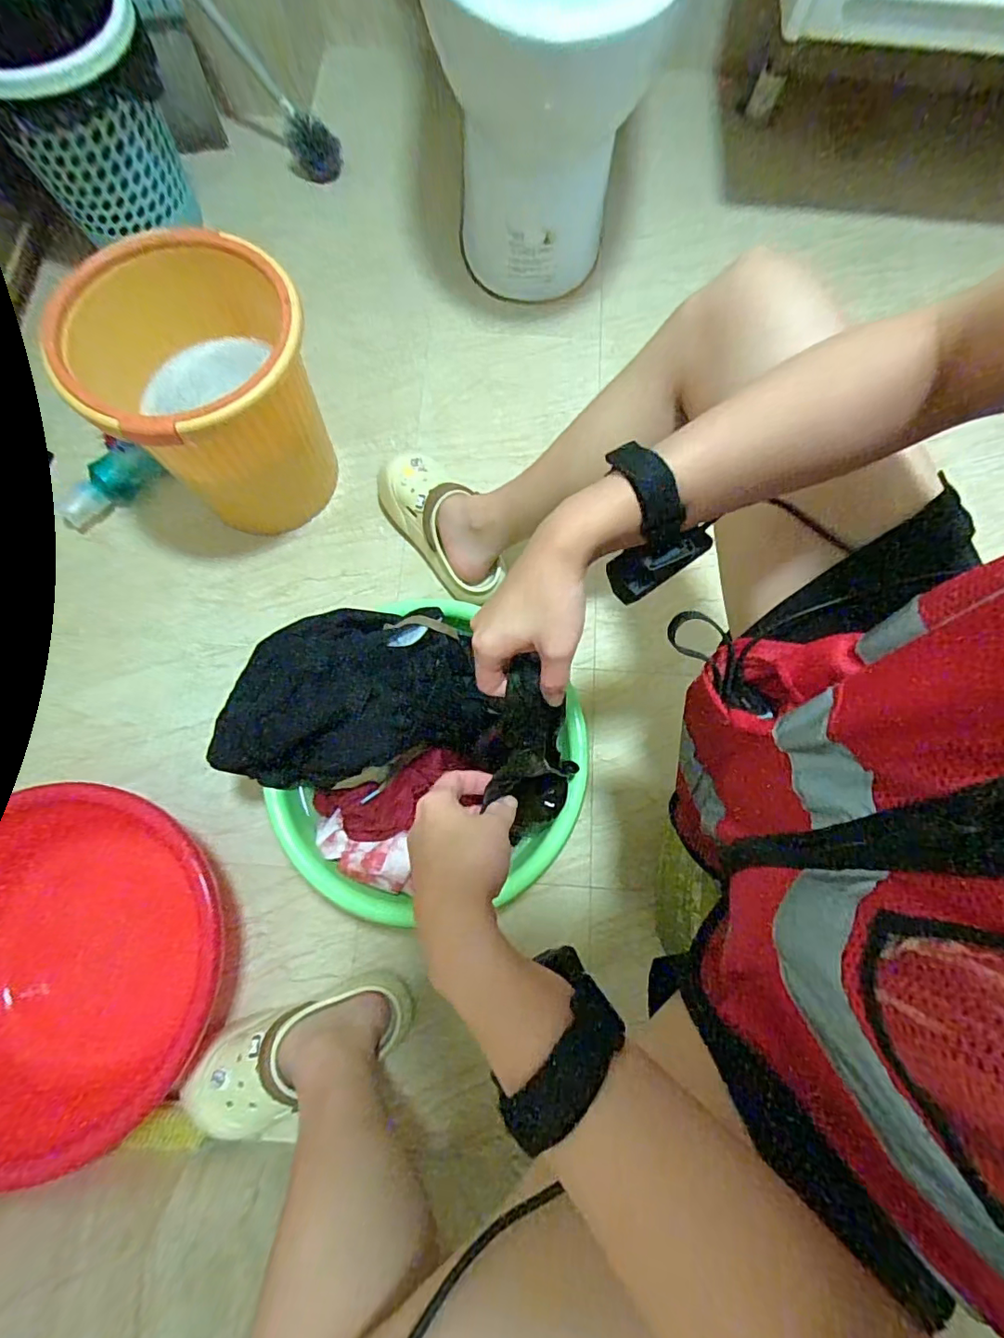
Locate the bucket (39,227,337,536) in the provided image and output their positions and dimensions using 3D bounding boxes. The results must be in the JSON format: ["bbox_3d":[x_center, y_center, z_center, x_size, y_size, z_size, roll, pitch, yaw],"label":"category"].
[{"bbox_3d":[-0.368,-0.359,0.719,0.255,0.280,0.276,-30,78,-8],"label":"bucket"}]

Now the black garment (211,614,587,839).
[{"bbox_3d":[-0.114,0.044,0.599,0.380,0.080,0.224,11,76,1],"label":"black garment"}]

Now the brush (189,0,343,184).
[{"bbox_3d":[-0.418,-1.033,0.918,0.338,0.103,0.078,45,75,-33],"label":"brush"}]

